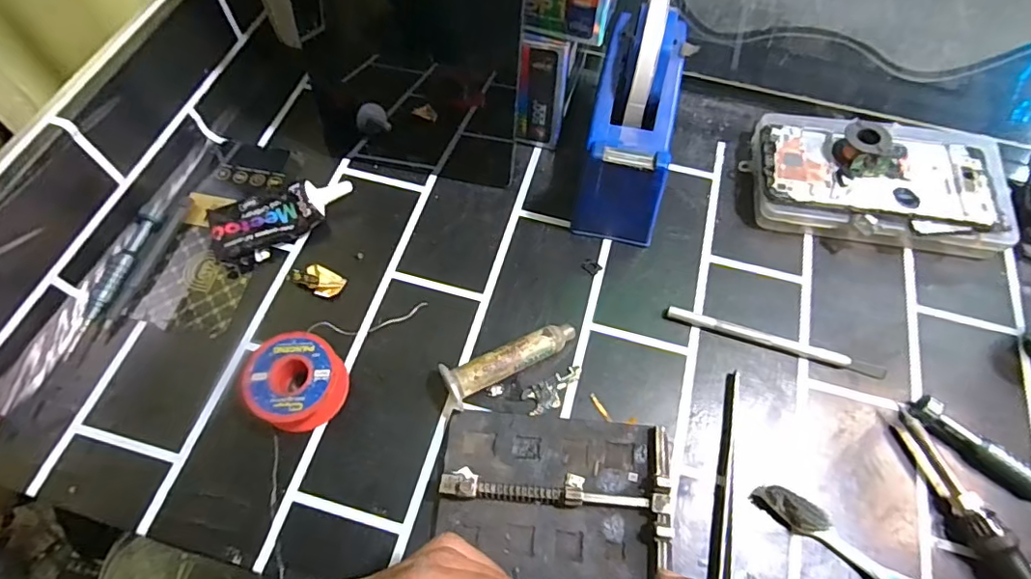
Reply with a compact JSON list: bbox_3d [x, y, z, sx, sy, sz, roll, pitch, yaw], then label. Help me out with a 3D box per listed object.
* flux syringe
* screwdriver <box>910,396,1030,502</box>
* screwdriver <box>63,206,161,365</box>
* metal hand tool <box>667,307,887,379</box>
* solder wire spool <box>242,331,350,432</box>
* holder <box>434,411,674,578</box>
[{"bbox_3d":[-0.001,0.046,0.339,0.086,0.022,0.024,-20,66,-11],"label":"flux syringe"},{"bbox_3d":[0.287,0.105,0.315,0.113,0.018,0.015,38,68,16],"label":"screwdriver"},{"bbox_3d":[-0.268,-0.007,0.362,0.014,0.009,0.109,12,64,5],"label":"screwdriver"},{"bbox_3d":[0.169,0.034,0.356,0.138,0.008,0.009,17,64,7],"label":"metal hand tool"},{"bbox_3d":[-0.131,0.056,0.327,0.051,0.030,0.051,0,63,-1],"label":"solder wire spool"},{"bbox_3d":[0.022,0.115,0.304,0.125,0.021,0.087,5,63,1],"label":"holder"}]

